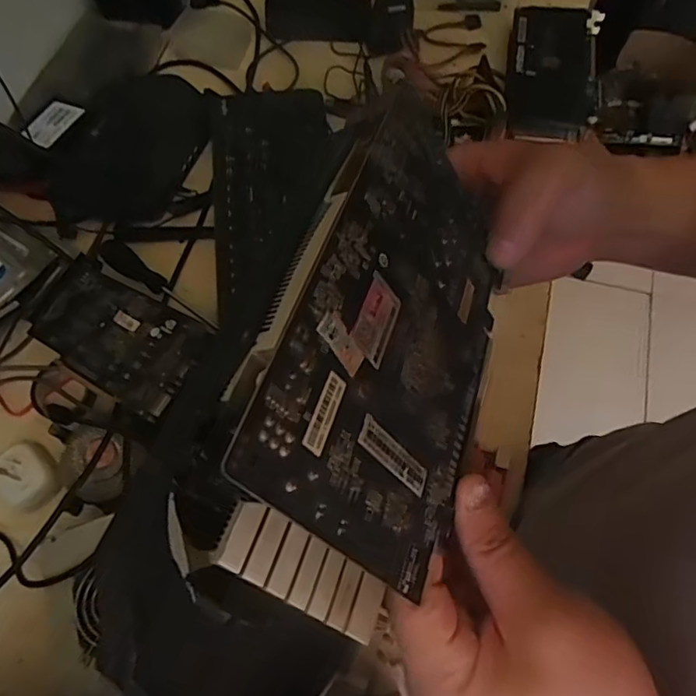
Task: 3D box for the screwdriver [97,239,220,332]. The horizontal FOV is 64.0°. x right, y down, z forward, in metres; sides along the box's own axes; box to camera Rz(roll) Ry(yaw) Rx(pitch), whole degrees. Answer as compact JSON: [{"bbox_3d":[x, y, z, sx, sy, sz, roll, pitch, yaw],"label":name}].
[{"bbox_3d":[-0.207,-0.071,0.612,0.180,0.027,0.025,33,70,13],"label":"screwdriver"}]

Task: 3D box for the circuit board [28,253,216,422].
[{"bbox_3d":[-0.240,-0.021,0.561,0.222,0.019,0.104,29,69,26],"label":"circuit board"}]

